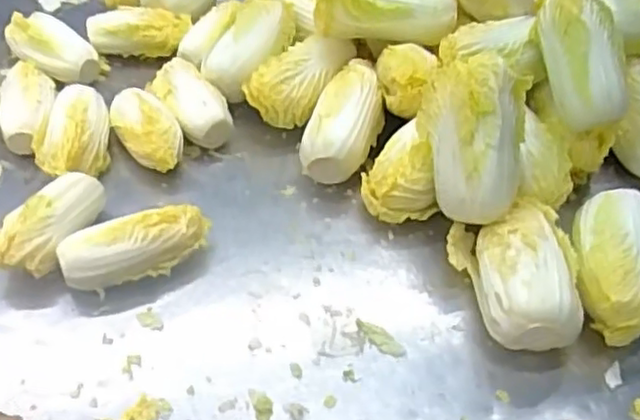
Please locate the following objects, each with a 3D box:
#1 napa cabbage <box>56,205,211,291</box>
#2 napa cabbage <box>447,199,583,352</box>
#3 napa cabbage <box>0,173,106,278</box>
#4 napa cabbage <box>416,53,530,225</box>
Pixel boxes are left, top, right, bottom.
[{"bbox_3d":[-0.153,0.032,0.573,0.125,0.049,0.053,-17,51,-20],"label":"napa cabbage"},{"bbox_3d":[0.161,0.053,0.576,0.086,0.067,0.128,-1,47,-6],"label":"napa cabbage"},{"bbox_3d":[-0.227,0.014,0.582,0.056,0.045,0.114,25,50,17],"label":"napa cabbage"},{"bbox_3d":[0.135,-0.062,0.599,0.082,0.145,0.062,0,1,30],"label":"napa cabbage"}]

